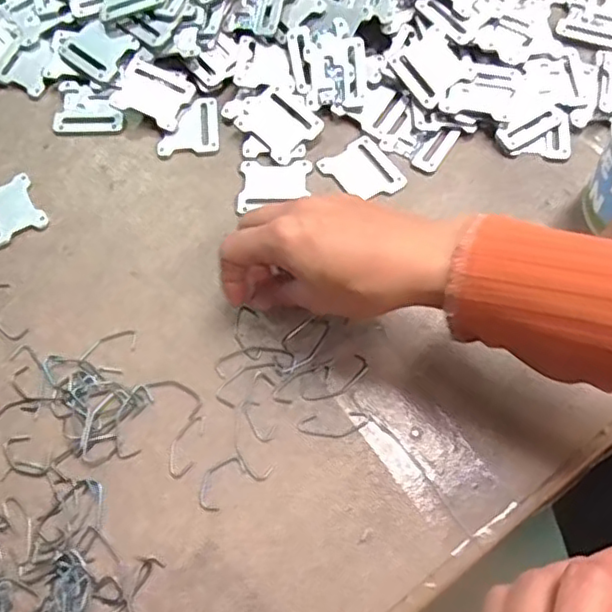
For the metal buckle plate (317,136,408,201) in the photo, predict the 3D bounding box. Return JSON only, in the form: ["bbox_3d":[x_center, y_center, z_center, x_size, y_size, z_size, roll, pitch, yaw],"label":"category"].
[{"bbox_3d":[0.040,-0.092,0.433,0.040,0.004,0.049,-35,68,-13],"label":"metal buckle plate"}]

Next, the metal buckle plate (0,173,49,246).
[{"bbox_3d":[-0.204,-0.065,0.429,0.044,0.004,0.049,-29,67,-11],"label":"metal buckle plate"}]

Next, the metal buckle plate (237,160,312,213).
[{"bbox_3d":[-0.021,-0.083,0.432,0.048,0.004,0.039,-1,65,2],"label":"metal buckle plate"}]

